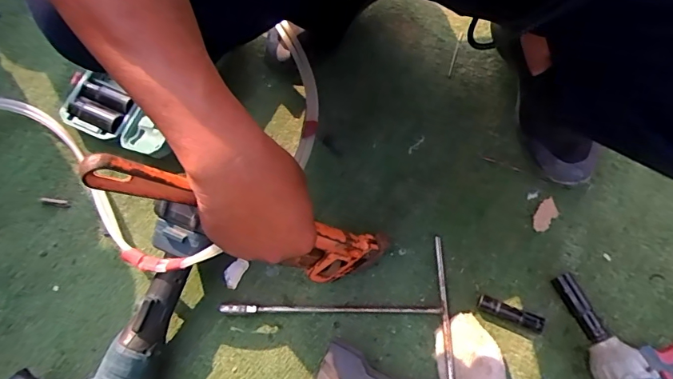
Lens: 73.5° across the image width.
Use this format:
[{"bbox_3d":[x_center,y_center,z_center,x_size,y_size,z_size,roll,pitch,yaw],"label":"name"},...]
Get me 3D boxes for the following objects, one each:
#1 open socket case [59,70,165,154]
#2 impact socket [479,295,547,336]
[{"bbox_3d":[-0.309,-0.109,0.631,0.188,0.027,0.080,21,74,9],"label":"open socket case"},{"bbox_3d":[0.211,0.149,0.543,0.075,0.021,0.019,21,74,9],"label":"impact socket"}]

